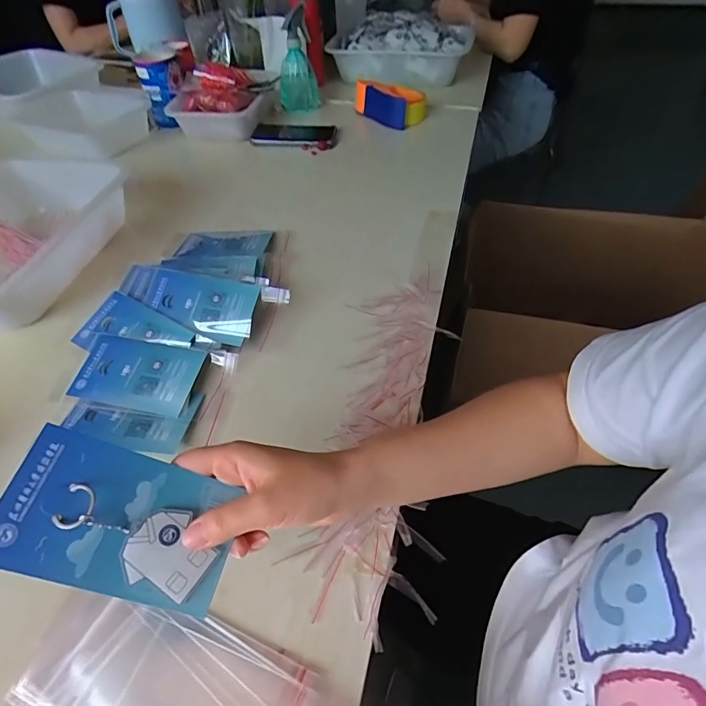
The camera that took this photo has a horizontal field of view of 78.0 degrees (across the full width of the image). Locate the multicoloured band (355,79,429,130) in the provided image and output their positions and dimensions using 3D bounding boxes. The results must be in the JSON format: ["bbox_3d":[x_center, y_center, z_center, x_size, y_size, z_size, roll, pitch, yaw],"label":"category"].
[{"bbox_3d":[0.063,-0.510,0.880,0.157,0.065,0.067,32,57,26],"label":"multicoloured band"}]

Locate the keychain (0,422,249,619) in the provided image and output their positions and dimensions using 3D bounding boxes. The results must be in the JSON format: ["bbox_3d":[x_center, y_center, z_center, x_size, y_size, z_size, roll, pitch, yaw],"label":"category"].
[{"bbox_3d":[-0.141,0.103,0.269,0.133,0.006,0.078,24,61,-14],"label":"keychain"}]

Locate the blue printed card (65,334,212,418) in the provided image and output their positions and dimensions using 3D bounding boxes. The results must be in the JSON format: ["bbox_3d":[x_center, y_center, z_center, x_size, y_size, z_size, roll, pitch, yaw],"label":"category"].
[{"bbox_3d":[-0.237,0.021,0.478,0.138,0.012,0.080,10,50,10],"label":"blue printed card"}]

